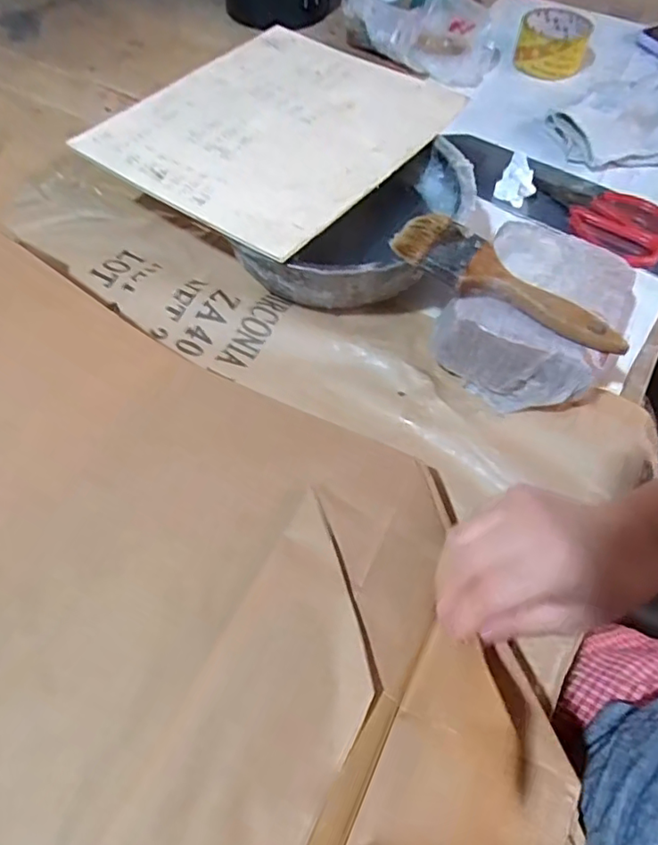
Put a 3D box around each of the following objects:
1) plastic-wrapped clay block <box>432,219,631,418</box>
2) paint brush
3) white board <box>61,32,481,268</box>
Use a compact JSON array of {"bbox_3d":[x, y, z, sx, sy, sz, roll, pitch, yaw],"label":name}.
[{"bbox_3d":[0.162,-0.085,0.452,0.118,0.061,0.144,31,60,18],"label":"plastic-wrapped clay block"},{"bbox_3d":[0.126,-0.097,0.406,0.171,0.016,0.042,33,80,10],"label":"paint brush"},{"bbox_3d":[-0.045,-0.270,0.513,0.239,0.009,0.283,31,60,18],"label":"white board"}]

